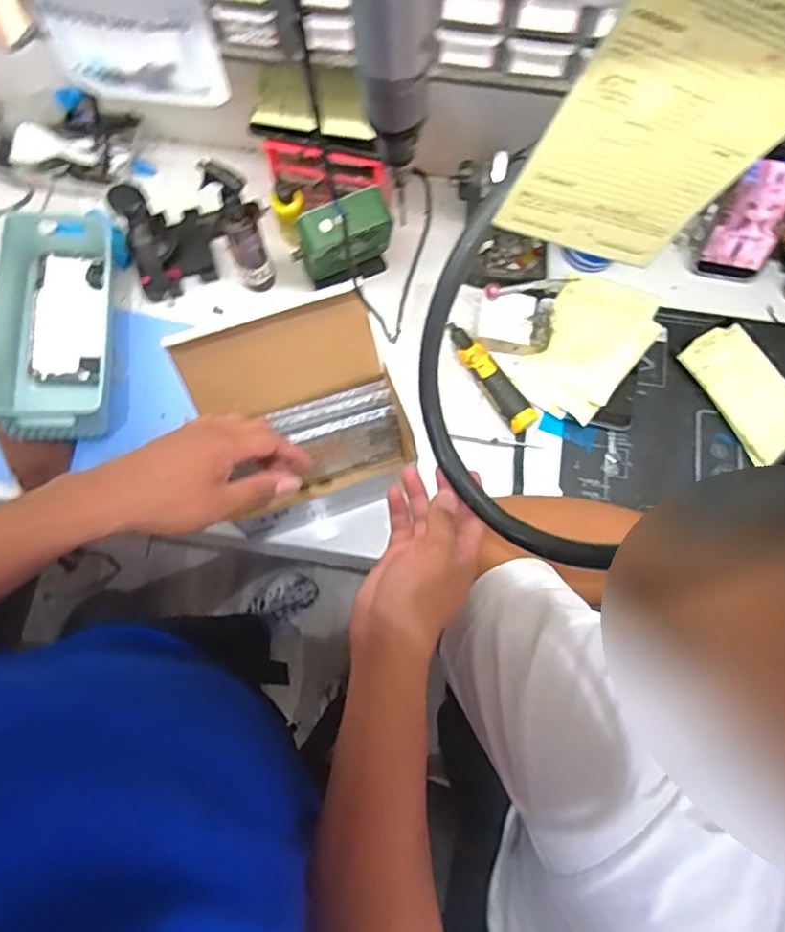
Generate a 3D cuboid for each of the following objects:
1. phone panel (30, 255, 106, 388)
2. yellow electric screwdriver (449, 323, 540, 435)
[{"bbox_3d":[-0.358,-0.164,0.656,0.070,0.011,0.166,-4,68,-11],"label":"phone panel"},{"bbox_3d":[0.105,-0.100,0.647,0.027,0.024,0.141,-30,76,-8],"label":"yellow electric screwdriver"}]

